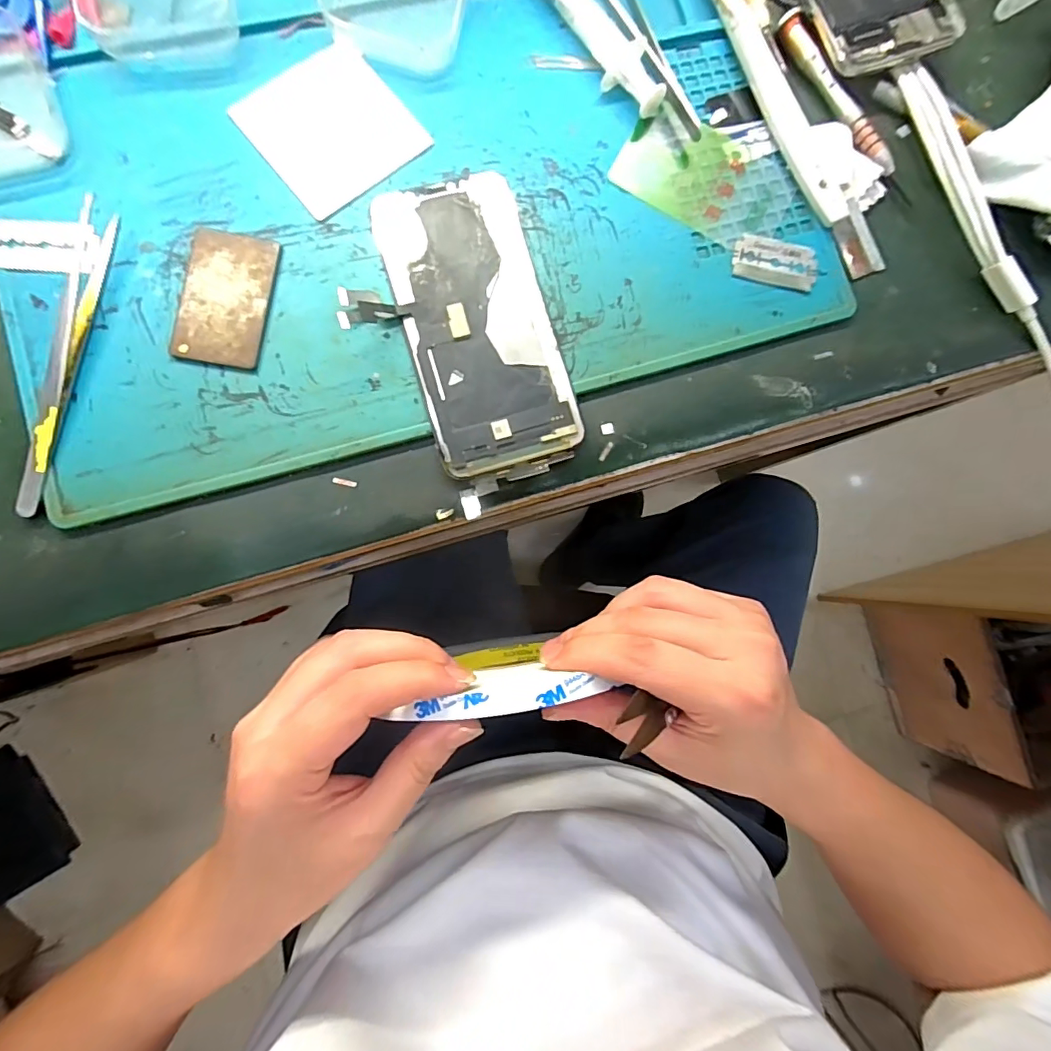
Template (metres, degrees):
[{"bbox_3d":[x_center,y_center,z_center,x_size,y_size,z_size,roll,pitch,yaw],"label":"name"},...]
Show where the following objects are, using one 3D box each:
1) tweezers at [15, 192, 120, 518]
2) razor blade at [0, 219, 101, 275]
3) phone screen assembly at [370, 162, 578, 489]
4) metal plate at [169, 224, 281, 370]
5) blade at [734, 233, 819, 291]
[{"bbox_3d":[-0.196,-0.071,0.209,0.014,0.008,0.134,8,86,-4],"label":"tweezers"},{"bbox_3d":[-0.210,-0.122,0.213,0.042,0.004,0.022,5,86,-5],"label":"razor blade"},{"bbox_3d":[-0.021,-0.091,0.226,0.066,0.008,0.141,-16,88,-5],"label":"phone screen assembly"},{"bbox_3d":[-0.134,-0.101,0.219,0.037,0.004,0.060,9,86,-4],"label":"metal plate"},{"bbox_3d":[0.123,-0.129,0.240,0.041,0.004,0.022,11,86,-4],"label":"blade"}]

